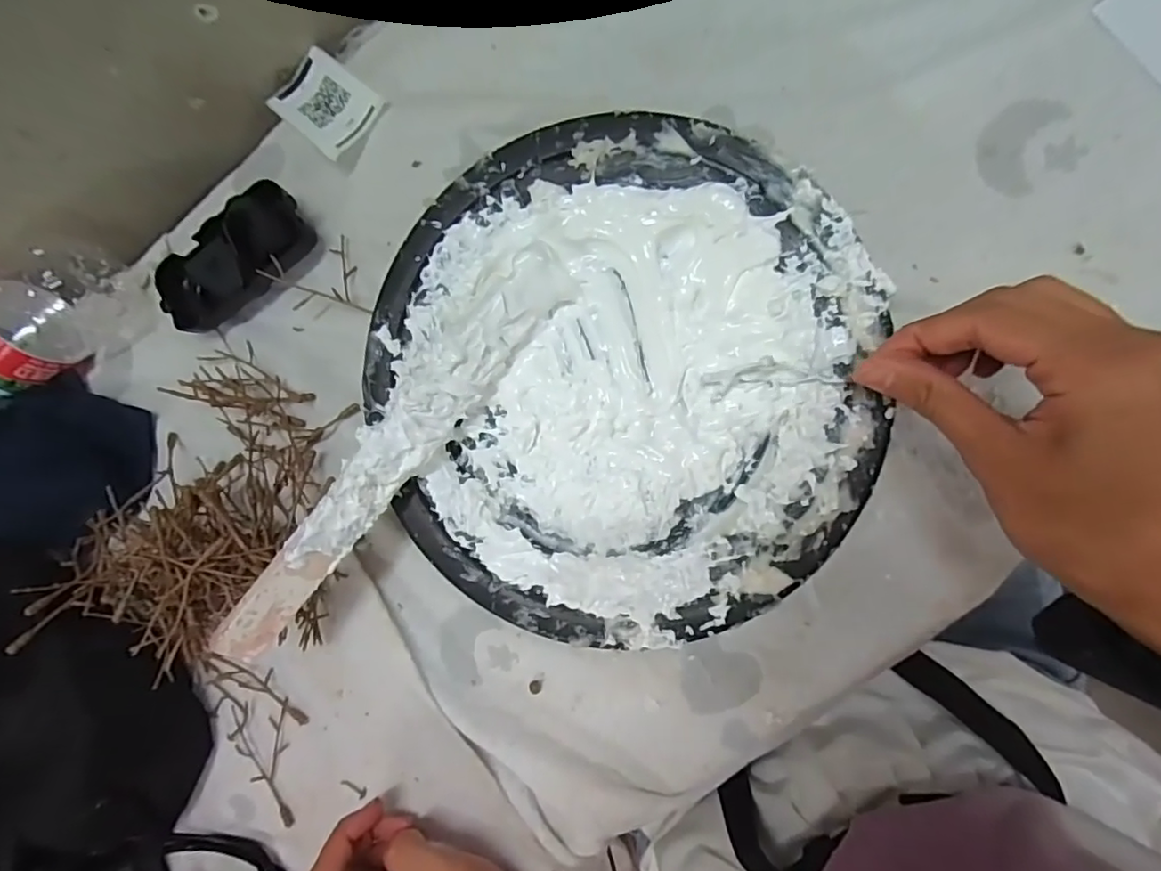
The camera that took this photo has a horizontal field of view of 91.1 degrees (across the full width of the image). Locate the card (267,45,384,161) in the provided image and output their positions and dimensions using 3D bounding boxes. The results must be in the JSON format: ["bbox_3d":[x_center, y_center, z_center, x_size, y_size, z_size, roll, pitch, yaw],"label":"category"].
[{"bbox_3d":[-0.168,-0.218,0.370,0.078,0.016,0.051,40,96,8],"label":"card"}]

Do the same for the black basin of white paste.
[{"bbox_3d":[0.015,-0.029,0.314,0.261,0.050,0.258,0,89,10],"label":"black basin of white paste"}]

